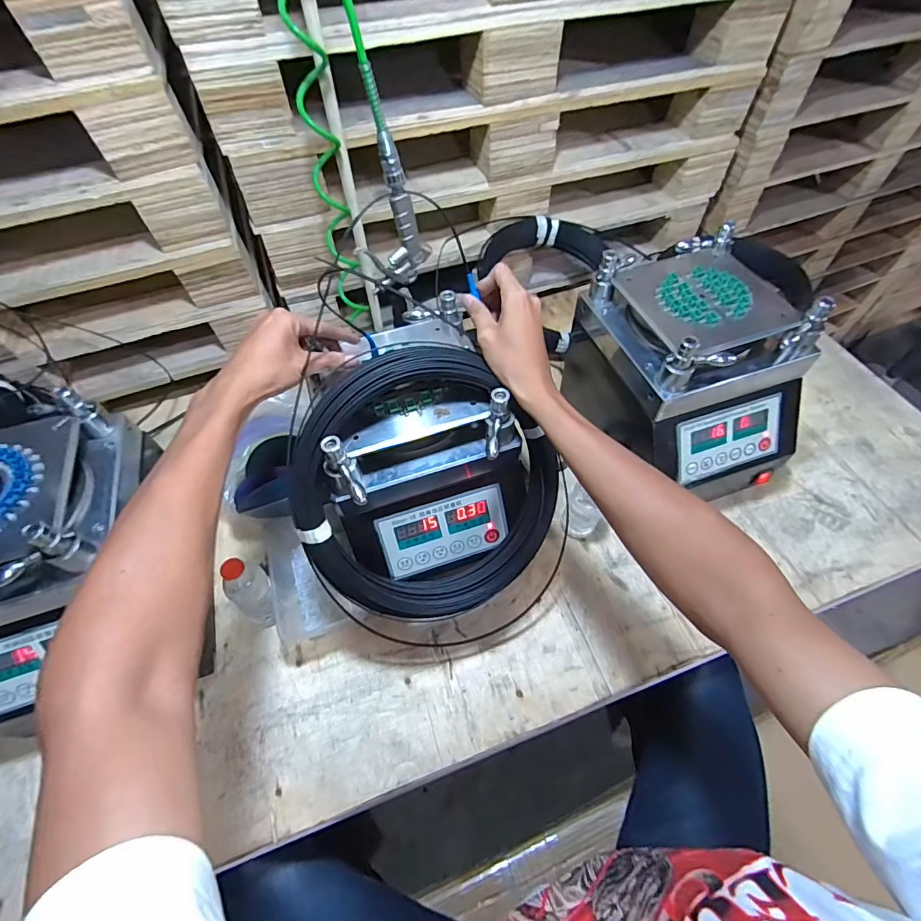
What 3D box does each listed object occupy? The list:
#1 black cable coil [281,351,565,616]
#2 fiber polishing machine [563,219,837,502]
[{"bbox_3d":[-0.035,0.026,0.508,0.284,0.064,0.296,-2,99,-11],"label":"black cable coil"},{"bbox_3d":[0.319,-0.109,0.653,0.213,0.278,0.281,-19,58,-9],"label":"fiber polishing machine"}]

